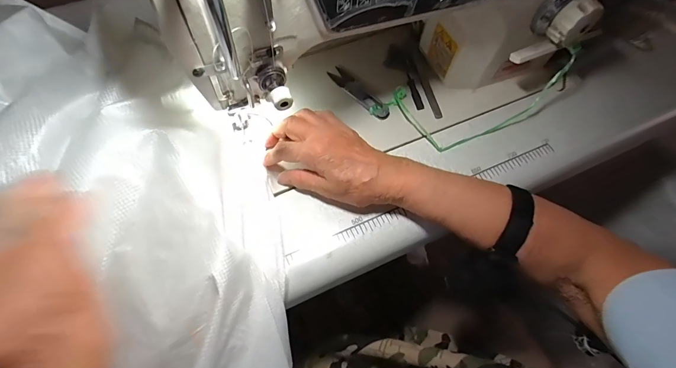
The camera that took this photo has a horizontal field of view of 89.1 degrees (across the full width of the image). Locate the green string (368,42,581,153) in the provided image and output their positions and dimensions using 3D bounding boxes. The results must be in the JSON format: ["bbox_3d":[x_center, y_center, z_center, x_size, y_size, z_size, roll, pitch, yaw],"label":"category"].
[{"bbox_3d":[0.156,-0.113,0.403,0.217,0.072,0.104,-22,66,-13],"label":"green string"}]

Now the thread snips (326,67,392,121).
[{"bbox_3d":[0.027,-0.118,0.436,0.026,0.007,0.101,-38,70,-19],"label":"thread snips"}]

